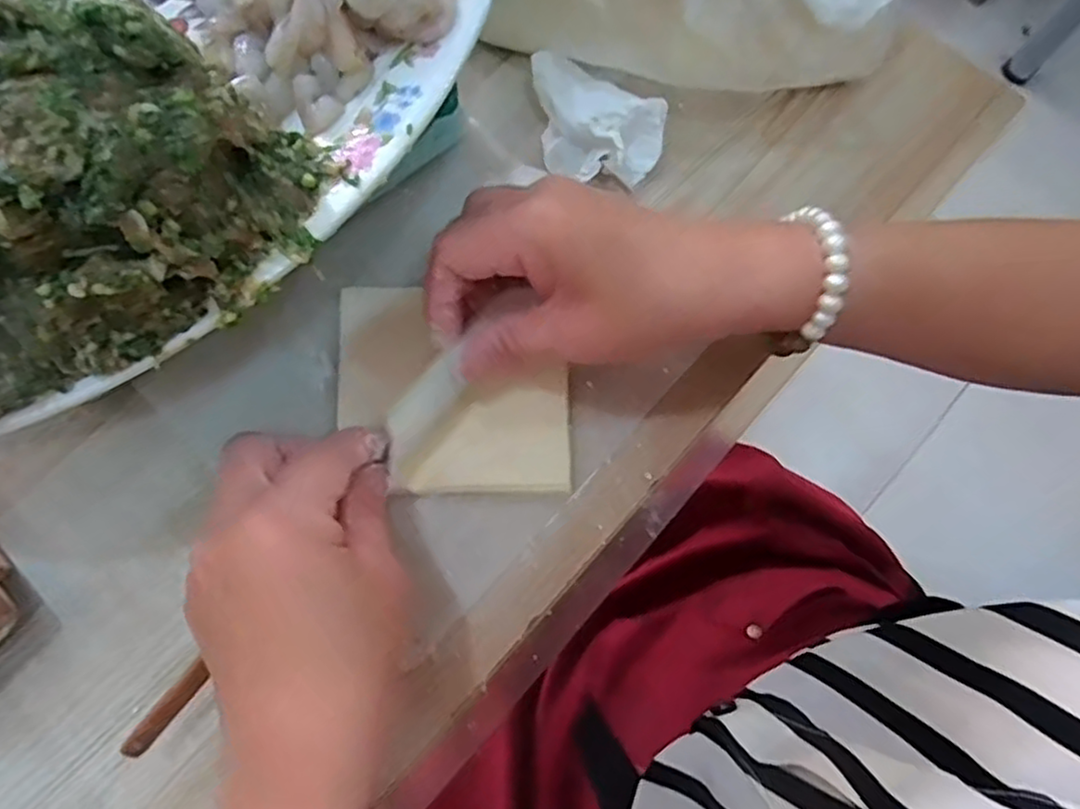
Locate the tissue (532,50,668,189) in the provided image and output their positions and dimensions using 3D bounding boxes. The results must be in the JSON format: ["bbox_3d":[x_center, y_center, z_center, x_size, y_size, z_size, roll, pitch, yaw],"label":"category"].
[{"bbox_3d":[0.024,-0.133,0.330,0.068,0.027,0.044,21,75,6],"label":"tissue"}]

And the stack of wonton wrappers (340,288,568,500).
[{"bbox_3d":[-0.038,-0.007,0.303,0.099,0.015,0.090,-1,74,0],"label":"stack of wonton wrappers"}]

